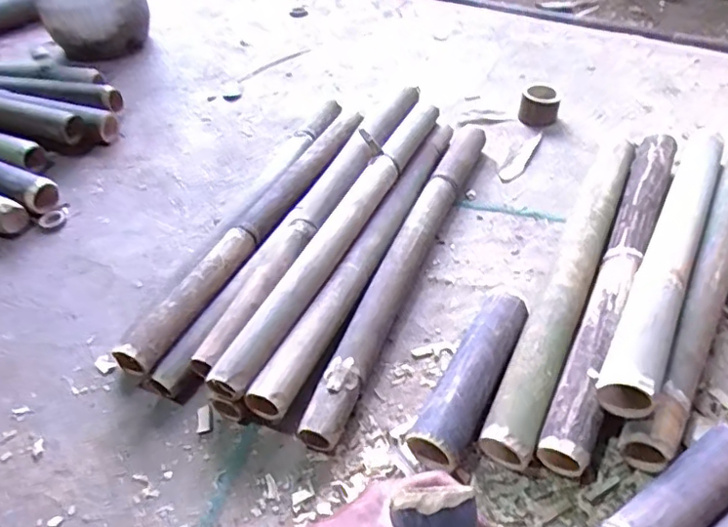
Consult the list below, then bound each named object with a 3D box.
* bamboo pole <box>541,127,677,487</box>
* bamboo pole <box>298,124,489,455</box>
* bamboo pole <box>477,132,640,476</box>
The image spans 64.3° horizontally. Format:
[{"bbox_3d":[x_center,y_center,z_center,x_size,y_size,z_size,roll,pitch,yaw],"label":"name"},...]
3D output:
[{"bbox_3d":[0.356,0.011,0.806,0.058,0.063,0.631,18,48,22],"label":"bamboo pole"},{"bbox_3d":[0.074,-0.020,0.869,0.052,0.055,0.672,14,47,19],"label":"bamboo pole"},{"bbox_3d":[0.294,0.008,0.814,0.062,0.062,0.625,18,48,22],"label":"bamboo pole"}]

